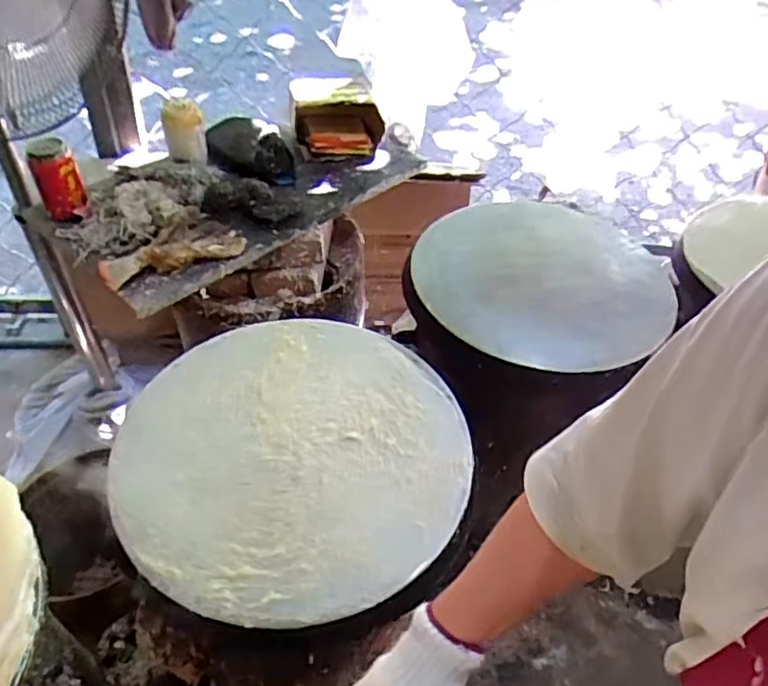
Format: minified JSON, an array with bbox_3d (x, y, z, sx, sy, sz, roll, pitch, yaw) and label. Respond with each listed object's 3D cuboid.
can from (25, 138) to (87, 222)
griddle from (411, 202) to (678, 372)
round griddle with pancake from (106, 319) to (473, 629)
[{"bbox_3d":[-0.501,-0.250,0.957,0.062,0.109,0.059,1,47,-1],"label":"can"},{"bbox_3d":[0.250,-0.110,0.977,0.392,0.025,0.394,3,40,-3],"label":"griddle"},{"bbox_3d":[-0.098,0.112,0.698,0.372,0.029,0.370,1,47,-1],"label":"round griddle with pancake"}]

